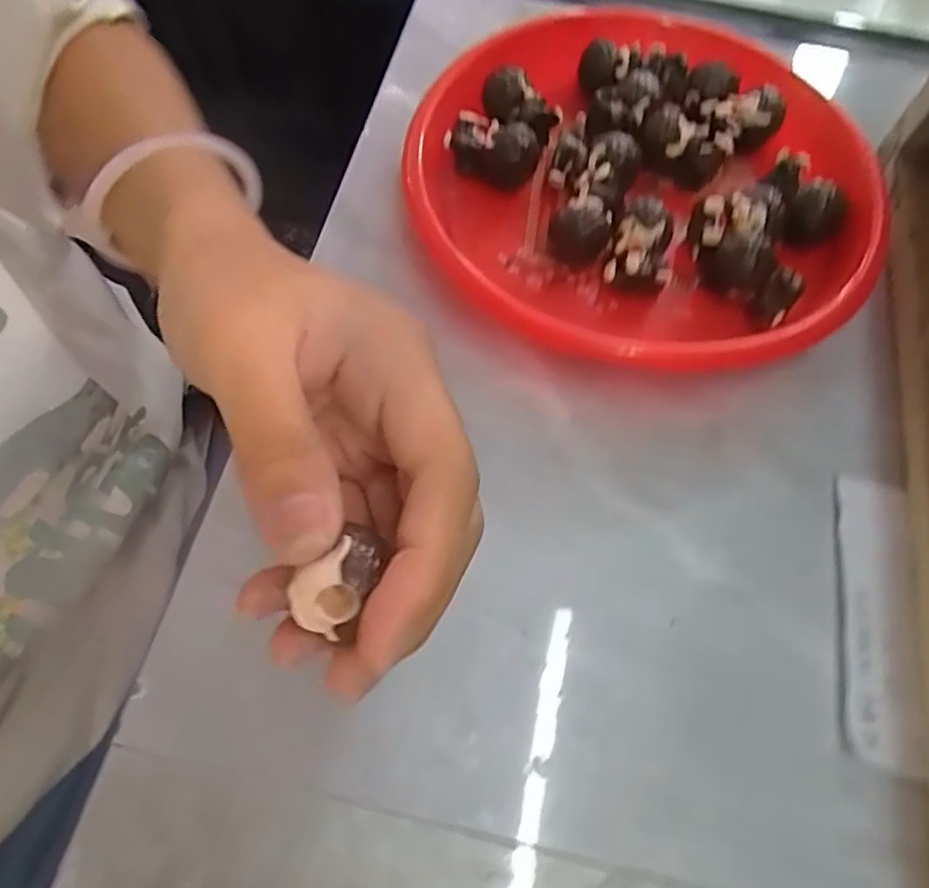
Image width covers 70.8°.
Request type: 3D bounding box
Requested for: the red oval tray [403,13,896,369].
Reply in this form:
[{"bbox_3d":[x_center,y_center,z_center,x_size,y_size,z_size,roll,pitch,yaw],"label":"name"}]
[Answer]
[{"bbox_3d":[0.079,-0.112,0.284,0.197,0.031,0.187,-23,68,-13],"label":"red oval tray"}]

